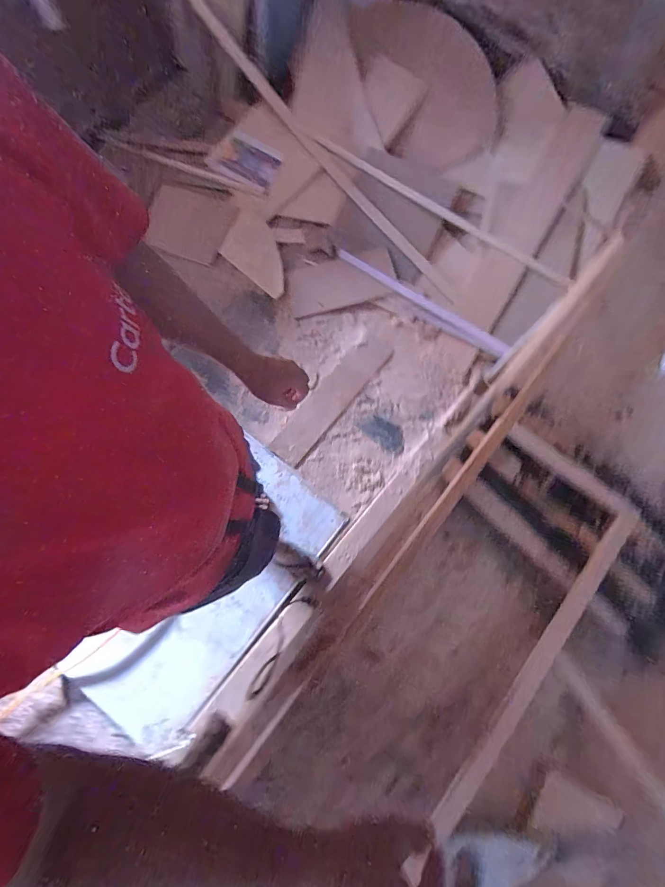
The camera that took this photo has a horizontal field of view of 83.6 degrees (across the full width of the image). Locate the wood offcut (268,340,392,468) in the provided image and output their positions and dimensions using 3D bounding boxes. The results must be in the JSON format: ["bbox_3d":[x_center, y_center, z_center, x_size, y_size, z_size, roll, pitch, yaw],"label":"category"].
[{"bbox_3d":[-0.011,-0.183,1.492,0.149,0.035,0.617,39,82,11],"label":"wood offcut"}]

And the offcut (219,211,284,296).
[{"bbox_3d":[-0.318,-0.840,1.629,0.396,0.037,0.260,38,77,9],"label":"offcut"}]

